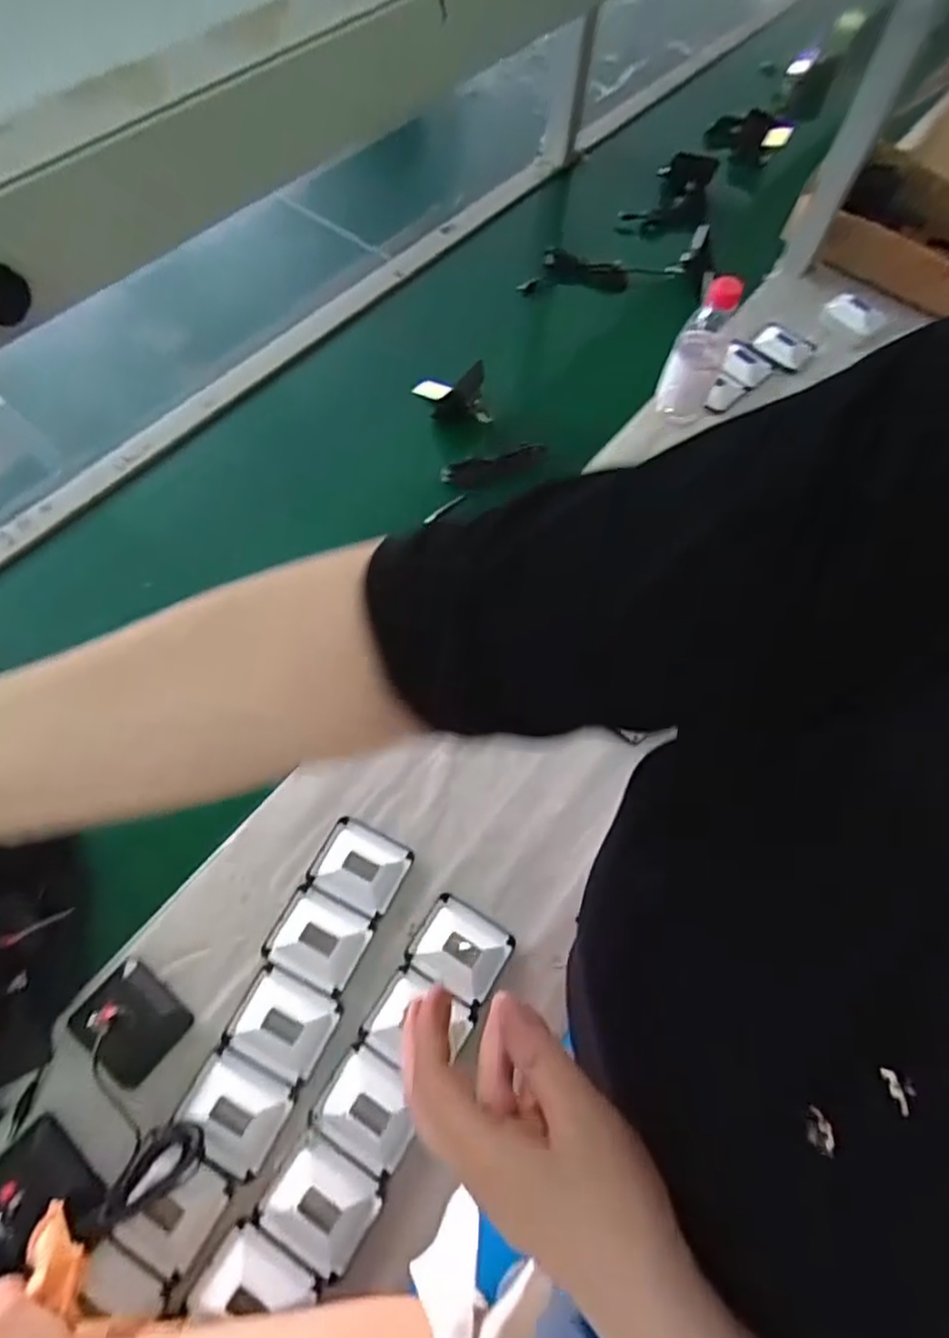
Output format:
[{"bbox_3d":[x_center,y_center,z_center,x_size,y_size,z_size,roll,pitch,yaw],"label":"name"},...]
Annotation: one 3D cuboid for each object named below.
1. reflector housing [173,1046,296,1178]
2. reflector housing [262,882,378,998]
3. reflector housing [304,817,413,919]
[{"bbox_3d":[-0.189,0.344,0.529,0.075,0.015,0.065,26,64,9],"label":"reflector housing"},{"bbox_3d":[-0.136,0.233,0.593,0.078,0.013,0.068,25,64,9],"label":"reflector housing"},{"bbox_3d":[-0.103,0.177,0.613,0.078,0.014,0.065,25,64,9],"label":"reflector housing"}]

